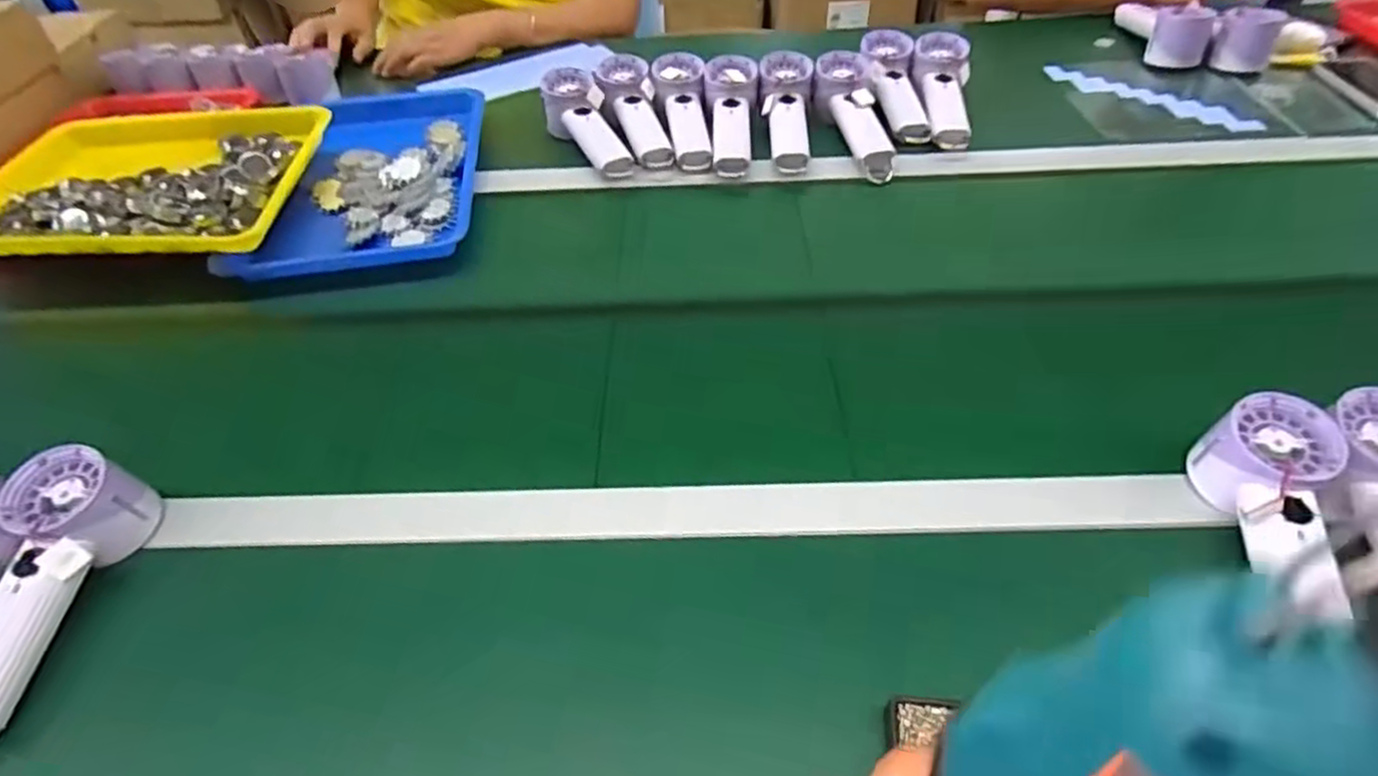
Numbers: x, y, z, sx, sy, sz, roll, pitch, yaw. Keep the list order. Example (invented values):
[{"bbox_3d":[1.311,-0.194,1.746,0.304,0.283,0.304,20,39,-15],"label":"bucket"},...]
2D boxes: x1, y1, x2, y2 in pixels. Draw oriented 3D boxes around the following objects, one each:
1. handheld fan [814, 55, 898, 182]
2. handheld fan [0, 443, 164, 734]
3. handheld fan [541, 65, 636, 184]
[{"bbox_3d":[0.194,-0.313,0.822,0.070,0.038,0.194,-9,63,-4],"label":"handheld fan"},{"bbox_3d":[-0.418,0.139,0.453,0.058,0.063,0.198,7,65,10],"label":"handheld fan"},{"bbox_3d":[-0.118,-0.298,0.818,0.065,0.041,0.186,-24,66,-17],"label":"handheld fan"}]

